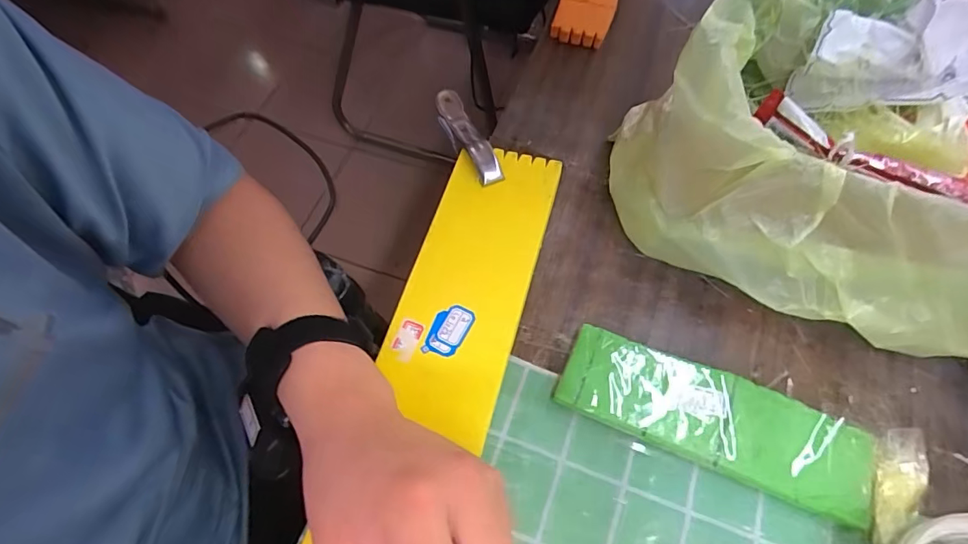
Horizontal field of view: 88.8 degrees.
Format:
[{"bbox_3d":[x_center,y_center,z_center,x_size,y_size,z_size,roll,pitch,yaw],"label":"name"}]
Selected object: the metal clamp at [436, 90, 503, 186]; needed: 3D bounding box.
[{"bbox_3d":[-0.014,-0.110,0.410,0.021,0.026,0.113,-21,53,-10],"label":"metal clamp"}]

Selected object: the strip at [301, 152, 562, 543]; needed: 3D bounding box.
[{"bbox_3d":[-0.027,0.058,0.319,0.081,0.015,0.337,16,65,8],"label":"strip"}]

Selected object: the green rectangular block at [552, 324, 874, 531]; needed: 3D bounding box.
[{"bbox_3d":[0.137,0.088,0.300,0.178,0.016,0.056,22,66,11],"label":"green rectangular block"}]

